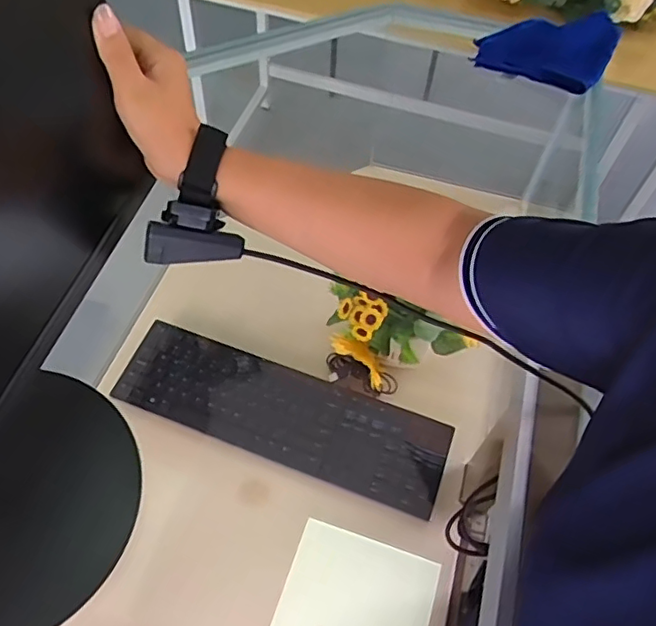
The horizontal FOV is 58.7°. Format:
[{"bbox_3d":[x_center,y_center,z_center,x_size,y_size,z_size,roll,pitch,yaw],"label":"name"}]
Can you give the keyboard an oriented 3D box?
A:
[{"bbox_3d":[-0.061,0.130,0.767,0.433,0.017,0.122,20,57,9],"label":"keyboard"}]

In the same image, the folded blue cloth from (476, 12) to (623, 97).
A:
[{"bbox_3d":[0.283,-0.345,0.746,0.154,0.041,0.142,25,58,13],"label":"folded blue cloth"}]

